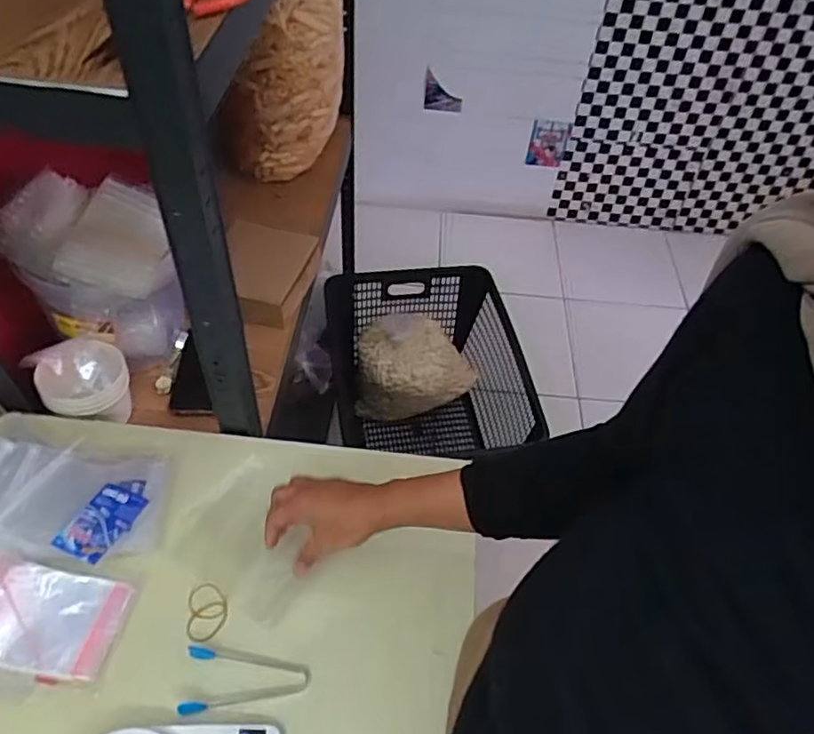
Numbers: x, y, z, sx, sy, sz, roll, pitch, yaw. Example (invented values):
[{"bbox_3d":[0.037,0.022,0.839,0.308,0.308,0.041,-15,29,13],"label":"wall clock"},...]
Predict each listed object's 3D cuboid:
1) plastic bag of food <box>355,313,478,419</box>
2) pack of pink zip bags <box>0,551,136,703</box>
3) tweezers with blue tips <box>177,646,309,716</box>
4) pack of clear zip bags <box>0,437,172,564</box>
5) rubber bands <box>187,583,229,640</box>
[{"bbox_3d":[0.024,0.005,1.651,0.301,0.210,0.232,7,50,0],"label":"plastic bag of food"},{"bbox_3d":[-0.367,0.239,0.605,0.185,0.032,0.120,9,50,3],"label":"pack of pink zip bags"},{"bbox_3d":[-0.150,0.290,0.607,0.114,0.017,0.060,0,50,-6],"label":"tweezers with blue tips"},{"bbox_3d":[-0.358,0.131,0.680,0.203,0.027,0.124,12,47,2],"label":"pack of clear zip bags"},{"bbox_3d":[-0.200,0.245,0.650,0.038,0.005,0.056,-3,50,-8],"label":"rubber bands"}]

